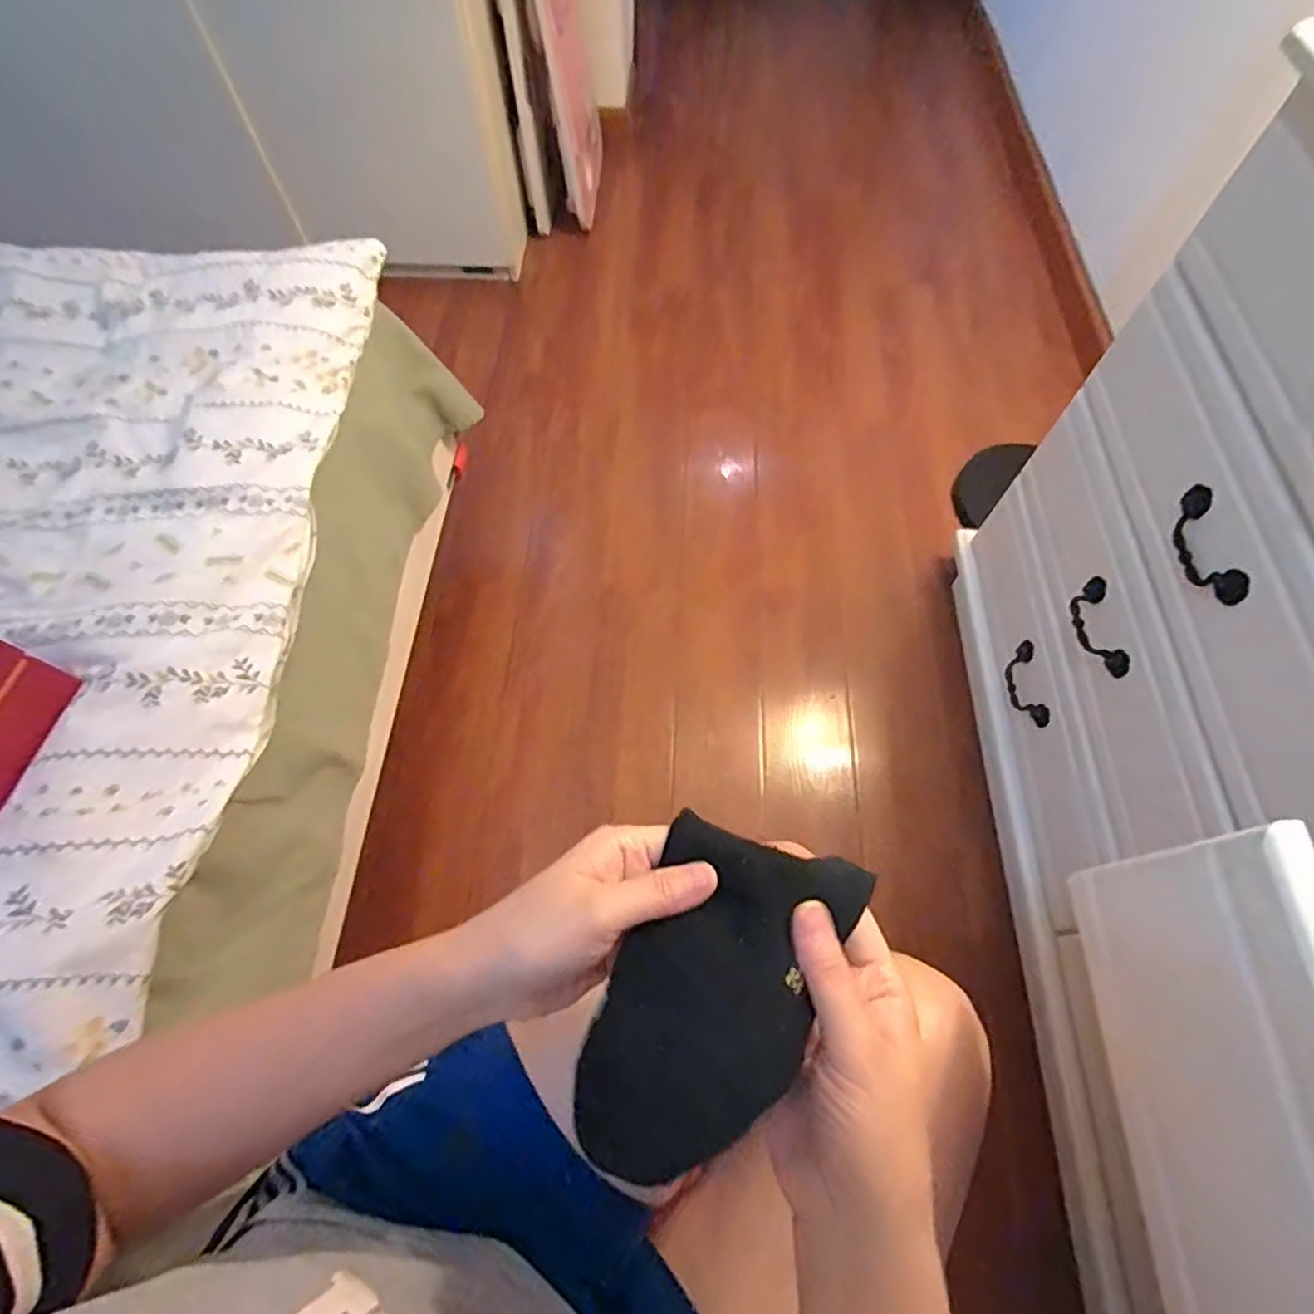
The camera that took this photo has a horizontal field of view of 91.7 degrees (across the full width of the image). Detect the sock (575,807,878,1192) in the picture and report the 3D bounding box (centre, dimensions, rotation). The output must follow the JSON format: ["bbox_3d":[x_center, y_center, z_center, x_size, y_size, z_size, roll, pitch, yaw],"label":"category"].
[{"bbox_3d":[0.025,0.139,0.263,0.083,0.011,0.137,21,66,12],"label":"sock"}]

